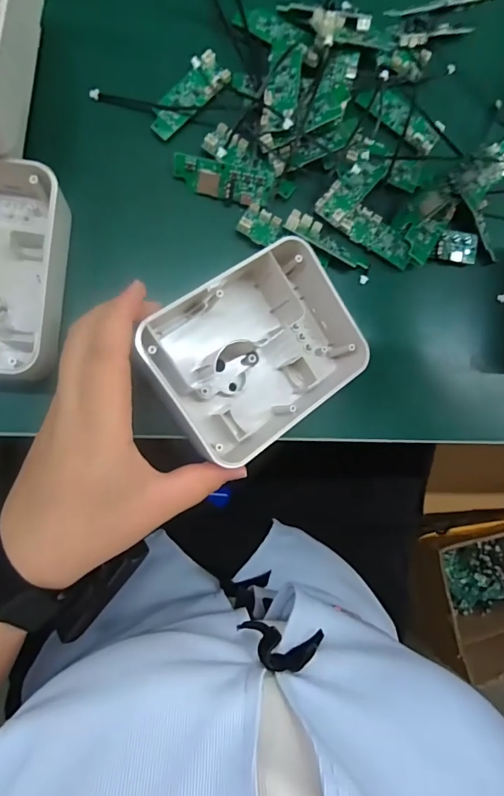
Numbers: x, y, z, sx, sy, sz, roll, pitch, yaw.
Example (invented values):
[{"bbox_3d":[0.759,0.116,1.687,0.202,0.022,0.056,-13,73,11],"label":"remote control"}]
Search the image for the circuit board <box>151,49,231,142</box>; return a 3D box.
[{"bbox_3d":[-0.047,-0.216,0.302,0.068,0.012,0.024,-45,92,-10],"label":"circuit board"}]

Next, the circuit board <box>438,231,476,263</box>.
[{"bbox_3d":[0.159,-0.117,0.329,0.029,0.007,0.023,9,83,-8],"label":"circuit board"}]

